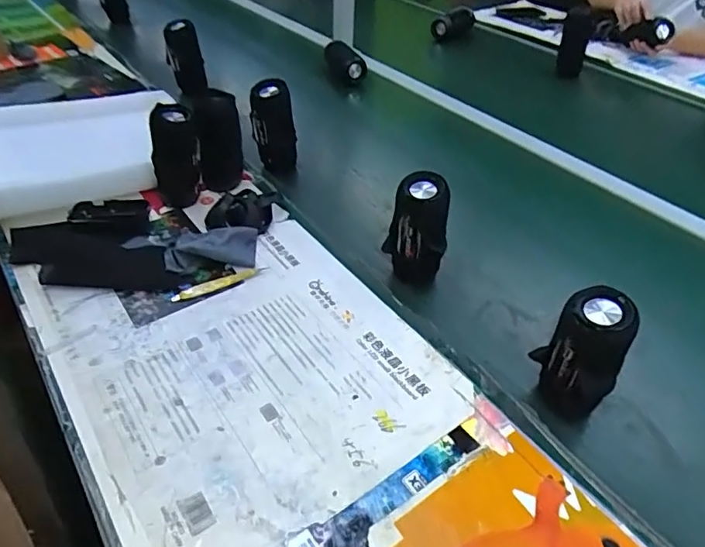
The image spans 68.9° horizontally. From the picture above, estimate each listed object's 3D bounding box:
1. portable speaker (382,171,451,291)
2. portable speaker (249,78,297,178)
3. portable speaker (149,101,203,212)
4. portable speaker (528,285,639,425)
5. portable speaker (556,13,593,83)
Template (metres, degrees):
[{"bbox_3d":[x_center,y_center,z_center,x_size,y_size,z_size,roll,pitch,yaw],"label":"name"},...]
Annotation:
[{"bbox_3d":[0.087,-0.059,0.667,0.073,0.134,0.053,16,43,14],"label":"portable speaker"},{"bbox_3d":[-0.136,-0.240,0.893,0.075,0.160,0.063,-3,42,-7],"label":"portable speaker"},{"bbox_3d":[-0.267,-0.176,0.777,0.068,0.144,0.057,-14,44,-18],"label":"portable speaker"},{"bbox_3d":[0.231,0.083,0.519,0.055,0.134,0.071,-7,43,-10],"label":"portable speaker"},{"bbox_3d":[0.561,-0.584,1.314,0.070,0.167,0.067,12,7,9],"label":"portable speaker"}]

